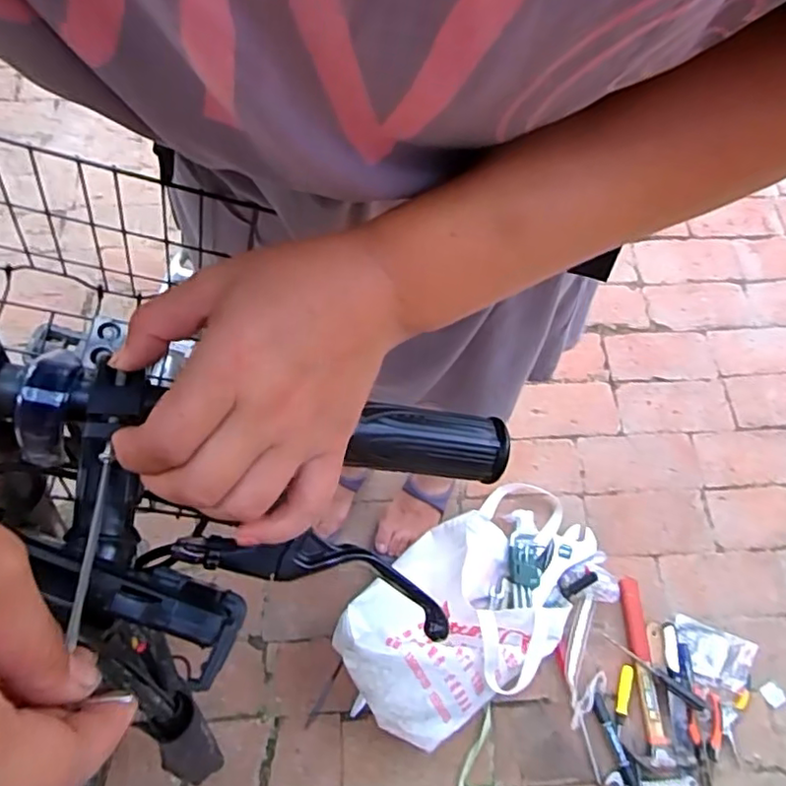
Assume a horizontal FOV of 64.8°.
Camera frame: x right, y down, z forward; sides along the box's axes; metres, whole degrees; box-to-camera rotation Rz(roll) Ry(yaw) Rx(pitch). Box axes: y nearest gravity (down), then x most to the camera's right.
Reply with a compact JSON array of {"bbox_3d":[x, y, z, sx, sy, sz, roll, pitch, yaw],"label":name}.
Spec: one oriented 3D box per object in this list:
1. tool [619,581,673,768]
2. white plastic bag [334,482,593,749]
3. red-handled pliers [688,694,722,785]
[{"bbox_3d":[0.423,0.465,1.046,0.038,0.021,0.287,0,63,-3],"label":"tool"},{"bbox_3d":[0.147,0.333,1.008,0.478,0.206,0.275,-36,72,-16],"label":"white plastic bag"},{"bbox_3d":[0.506,0.569,0.997,0.054,0.025,0.151,9,63,2],"label":"red-handled pliers"}]

